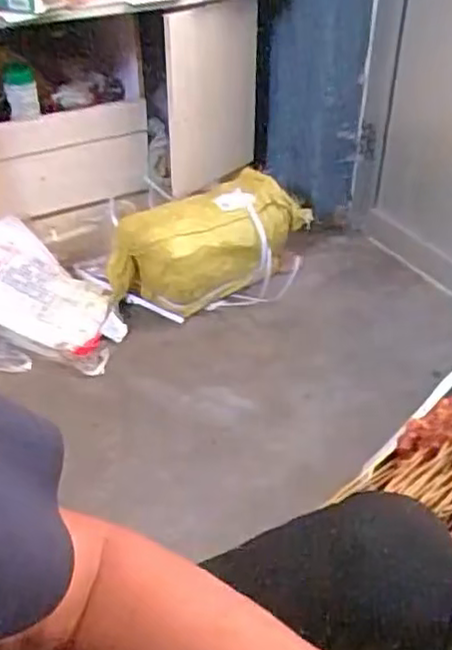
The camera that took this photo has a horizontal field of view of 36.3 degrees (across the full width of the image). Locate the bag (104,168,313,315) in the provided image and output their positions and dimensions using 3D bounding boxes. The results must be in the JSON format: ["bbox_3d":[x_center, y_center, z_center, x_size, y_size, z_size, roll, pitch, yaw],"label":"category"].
[{"bbox_3d":[-0.038,-0.165,1.399,0.389,0.198,0.139,-17,39,-22],"label":"bag"}]

